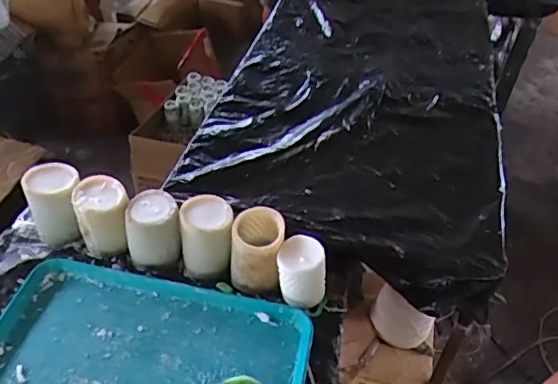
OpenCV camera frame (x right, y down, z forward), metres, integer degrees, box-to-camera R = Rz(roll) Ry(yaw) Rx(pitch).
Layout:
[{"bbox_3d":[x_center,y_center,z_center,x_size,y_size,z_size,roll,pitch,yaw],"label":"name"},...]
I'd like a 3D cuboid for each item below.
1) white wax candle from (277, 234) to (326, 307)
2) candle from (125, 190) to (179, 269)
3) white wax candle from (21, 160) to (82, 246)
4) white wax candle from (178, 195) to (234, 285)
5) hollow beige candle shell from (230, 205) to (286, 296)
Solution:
[{"bbox_3d":[0.037,0.123,0.864,0.078,0.090,0.065,12,43,7],"label":"white wax candle"},{"bbox_3d":[-0.202,0.059,0.905,0.083,0.098,0.082,-2,43,-8],"label":"candle"},{"bbox_3d":[-0.369,0.024,0.930,0.086,0.109,0.098,-12,46,-19],"label":"white wax candle"},{"bbox_3d":[-0.116,0.069,0.901,0.082,0.099,0.087,-2,43,-8],"label":"white wax candle"},{"bbox_3d":[-0.034,0.089,0.884,0.080,0.096,0.086,6,43,1],"label":"hollow beige candle shell"}]

